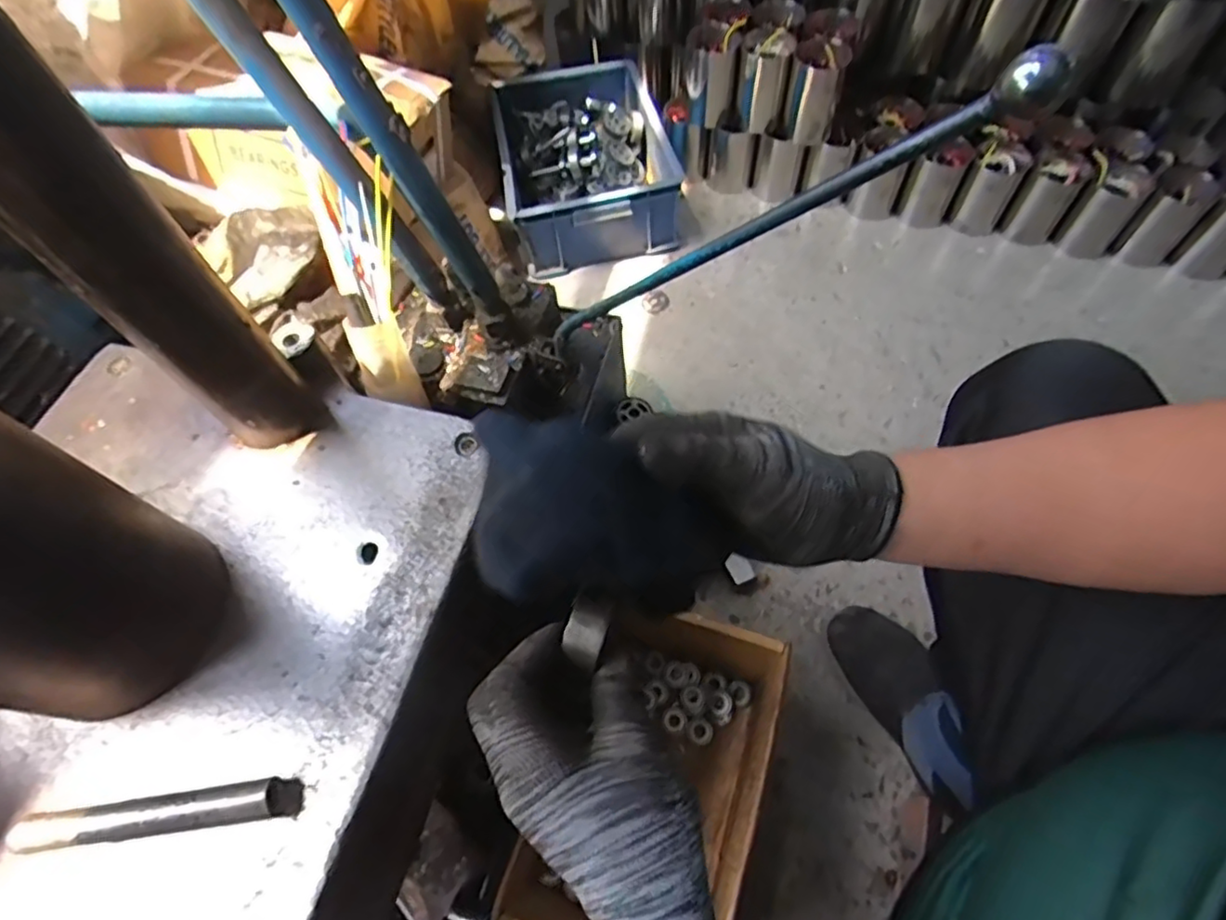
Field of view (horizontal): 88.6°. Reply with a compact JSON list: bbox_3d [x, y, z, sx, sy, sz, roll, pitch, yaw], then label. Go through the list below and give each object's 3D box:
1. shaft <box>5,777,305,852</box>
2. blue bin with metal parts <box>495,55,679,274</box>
[{"bbox_3d":[-0.256,0.201,0.355,0.147,0.023,0.020,-8,60,-1],"label":"shaft"},{"bbox_3d":[-0.055,-0.561,1.194,0.303,0.144,0.383,-12,61,-3],"label":"blue bin with metal parts"}]

